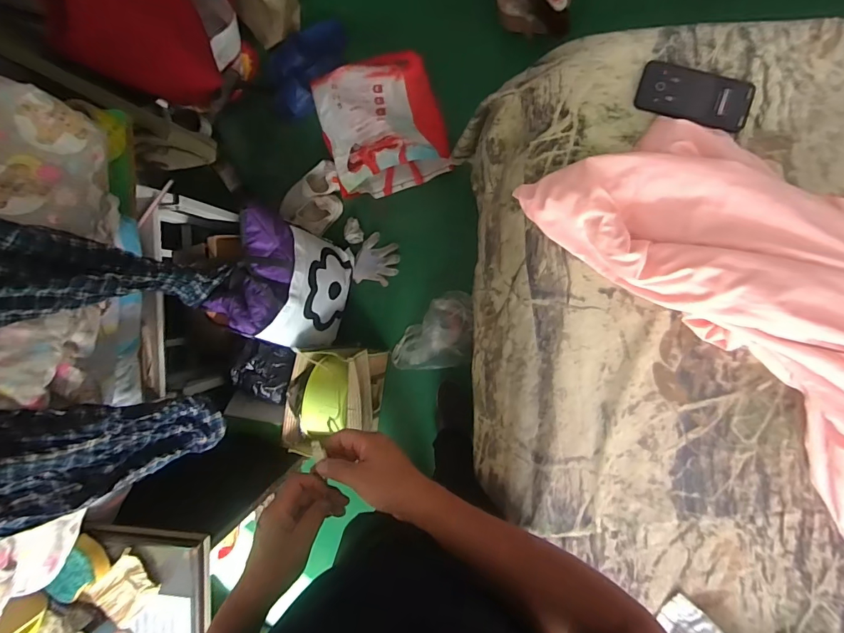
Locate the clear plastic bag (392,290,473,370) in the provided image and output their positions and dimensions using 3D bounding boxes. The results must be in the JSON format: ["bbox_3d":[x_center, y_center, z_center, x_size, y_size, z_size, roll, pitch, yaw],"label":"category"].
[{"bbox_3d":[0.031,0.050,1.397,0.272,0.068,0.233,-6,92,9],"label":"clear plastic bag"}]

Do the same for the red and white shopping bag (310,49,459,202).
[{"bbox_3d":[-0.129,-0.593,1.329,0.367,0.124,0.374,-14,90,9],"label":"red and white shopping bag"}]

